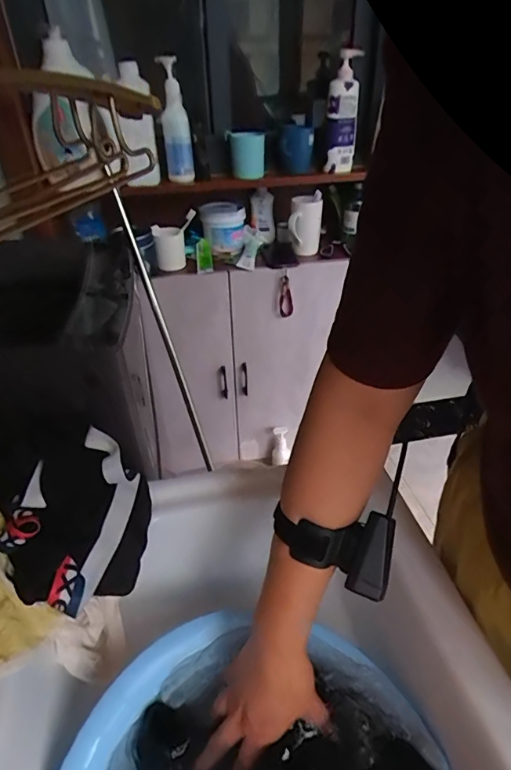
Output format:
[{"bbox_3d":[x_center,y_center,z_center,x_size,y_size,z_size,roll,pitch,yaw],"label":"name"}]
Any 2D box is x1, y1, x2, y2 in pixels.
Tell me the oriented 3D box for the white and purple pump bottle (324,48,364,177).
[{"bbox_3d":[0.210,-0.650,1.086,0.070,0.246,0.058,4,36,7],"label":"white and purple pump bottle"}]

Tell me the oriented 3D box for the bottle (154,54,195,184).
[{"bbox_3d":[-0.183,-0.602,1.042,0.064,0.245,0.066,-5,36,-5],"label":"bottle"}]

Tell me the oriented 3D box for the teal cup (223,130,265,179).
[{"bbox_3d":[-0.024,-0.566,1.111,0.092,0.101,0.093,-2,36,-1],"label":"teal cup"}]

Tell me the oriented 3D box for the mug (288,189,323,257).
[{"bbox_3d":[0.138,-0.433,1.237,0.081,0.161,0.073,5,36,9],"label":"mug"}]

